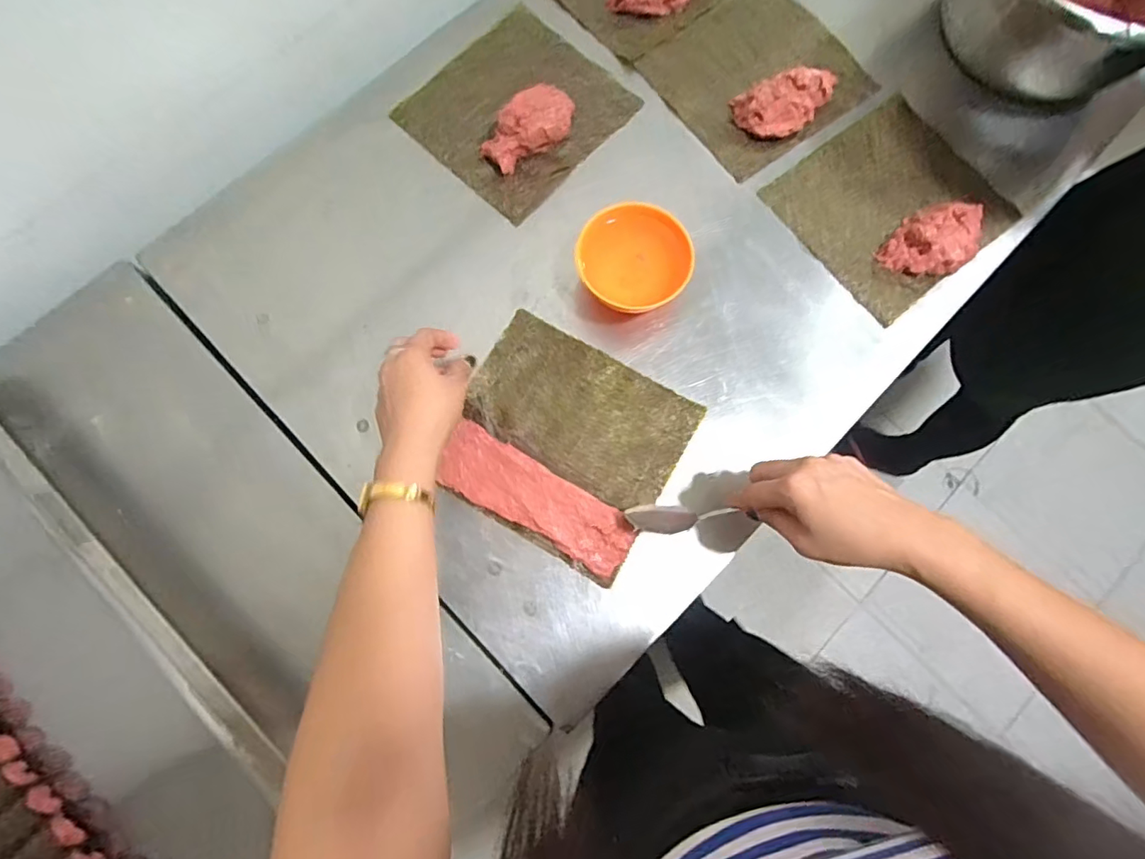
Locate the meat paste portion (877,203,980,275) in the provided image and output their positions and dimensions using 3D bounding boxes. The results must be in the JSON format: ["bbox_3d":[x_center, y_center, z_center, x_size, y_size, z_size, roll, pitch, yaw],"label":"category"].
[{"bbox_3d":[0.357,-0.185,0.527,0.086,0.033,0.067,-40,80,-10],"label":"meat paste portion"}]

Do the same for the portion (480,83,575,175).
[{"bbox_3d":[-0.041,-0.310,0.548,0.057,0.035,0.107,42,79,9],"label":"portion"}]

